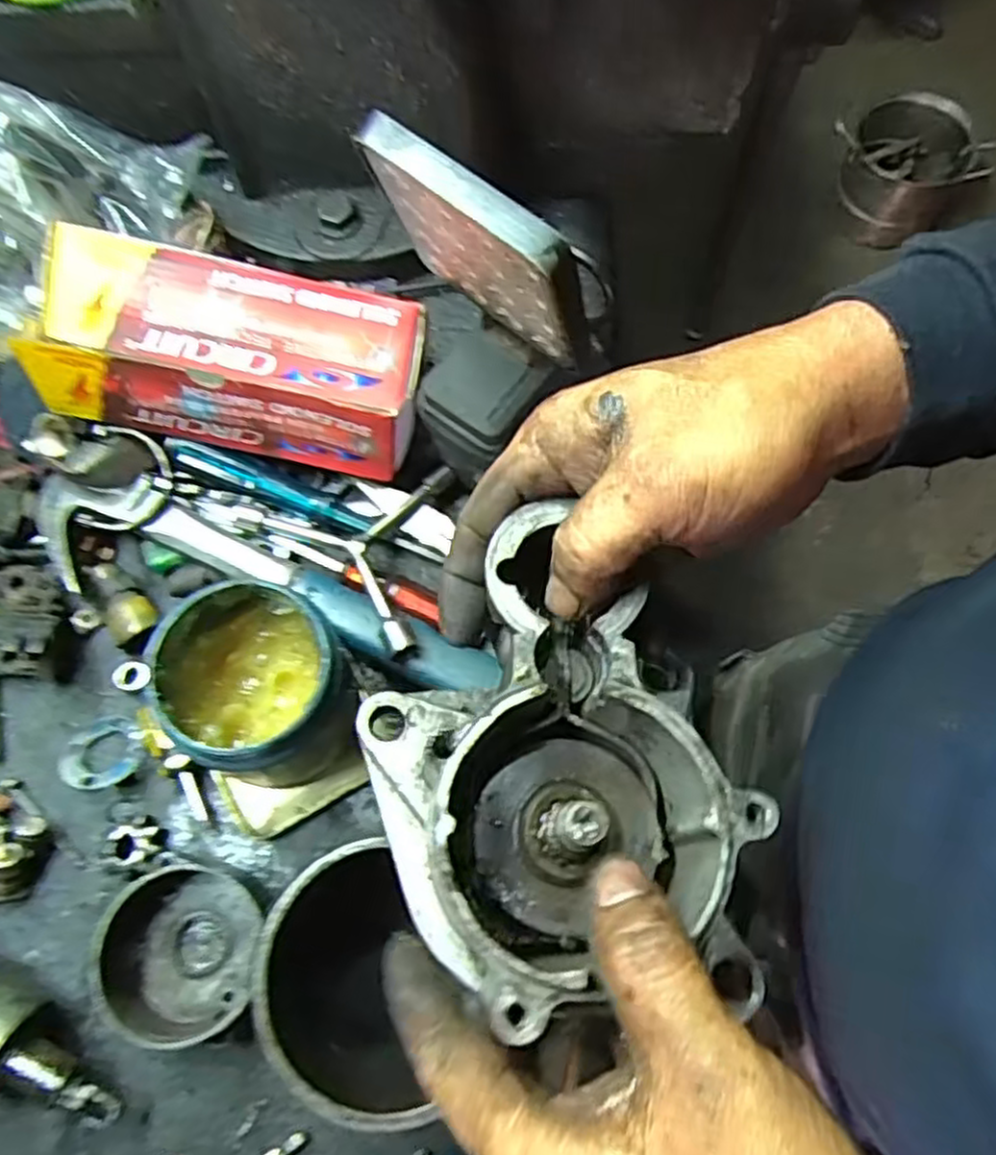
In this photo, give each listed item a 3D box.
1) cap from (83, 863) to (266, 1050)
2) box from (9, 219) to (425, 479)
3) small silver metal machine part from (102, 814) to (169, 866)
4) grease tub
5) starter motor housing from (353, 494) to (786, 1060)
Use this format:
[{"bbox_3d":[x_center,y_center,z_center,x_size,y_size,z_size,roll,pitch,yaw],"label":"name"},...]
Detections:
[{"bbox_3d":[-0.163,0.189,0.393,0.076,0.041,0.084,4,71,3],"label":"cap"},{"bbox_3d":[-0.154,-0.127,0.442,0.218,0.073,0.086,9,71,4],"label":"box"},{"bbox_3d":[-0.195,0.143,0.415,0.027,0.011,0.026,0,71,1],"label":"small silver metal machine part"},{"bbox_3d":[-0.120,0.058,0.408,0.086,0.107,0.080,0,71,1],"label":"grease tub"},{"bbox_3d":[0.017,0.056,0.259,0.119,0.070,0.146,-11,71,-3],"label":"starter motor housing"}]

